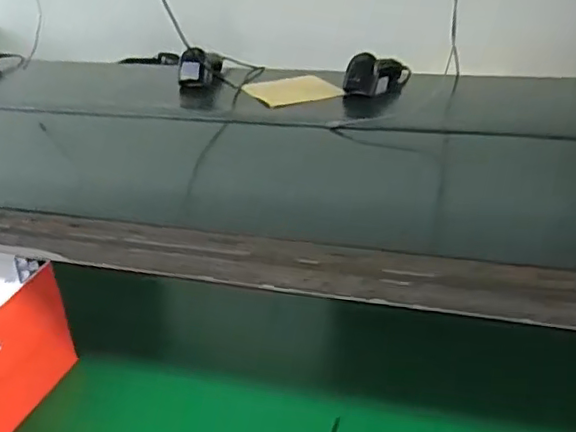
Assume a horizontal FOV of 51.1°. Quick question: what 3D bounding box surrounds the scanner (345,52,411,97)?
[{"bbox_3d":[0.202,-0.325,1.360,0.084,0.096,0.190,14,32,27],"label":"scanner"}]

